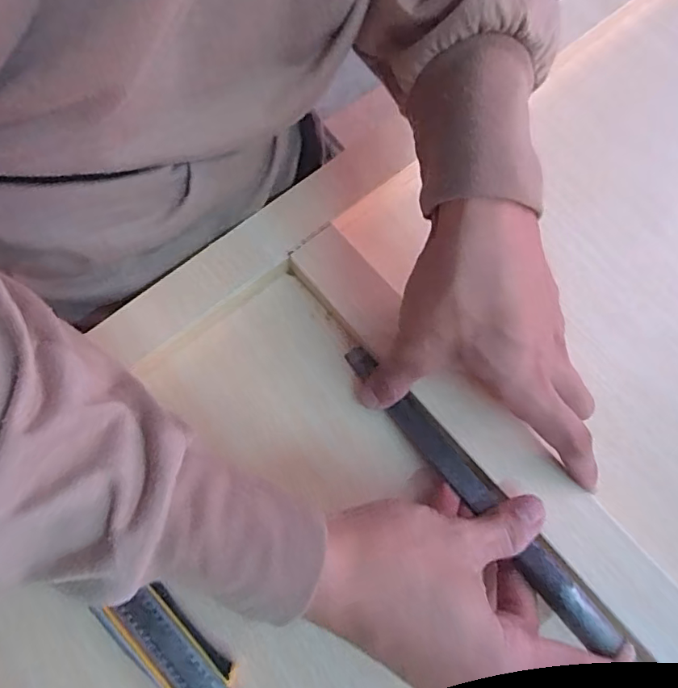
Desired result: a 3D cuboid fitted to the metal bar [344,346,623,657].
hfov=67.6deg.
[{"bbox_3d":[0.073,0.077,0.293,0.022,0.015,0.205,-36,68,-12],"label":"metal bar"}]

